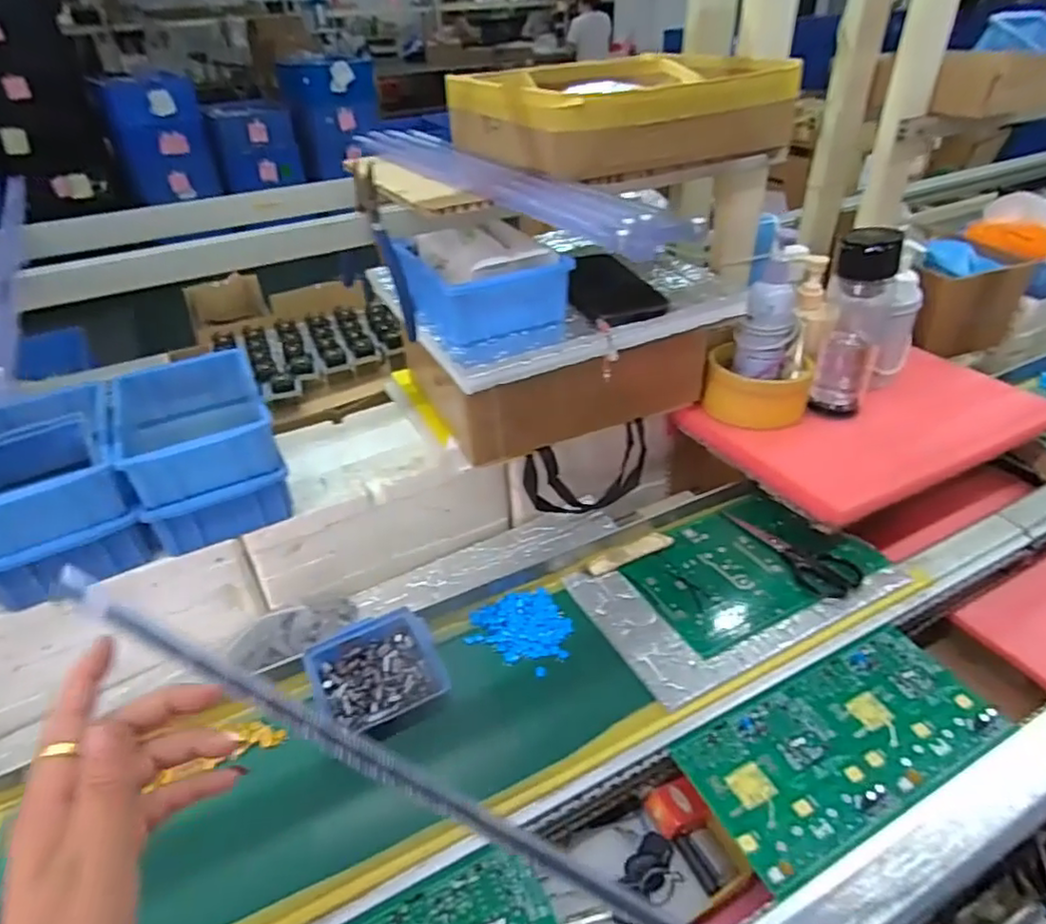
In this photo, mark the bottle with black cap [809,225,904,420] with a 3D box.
[{"bbox_3d":[0.387,-0.162,0.744,0.062,0.215,0.067,14,39,22],"label":"bottle with black cap"}]

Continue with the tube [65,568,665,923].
[{"bbox_3d":[-0.029,0.168,0.306,0.420,0.012,0.012,33,43,-4],"label":"tube"}]

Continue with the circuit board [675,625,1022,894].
[{"bbox_3d":[0.262,0.225,0.521,0.255,0.013,0.118,-18,39,-20],"label":"circuit board"}]

